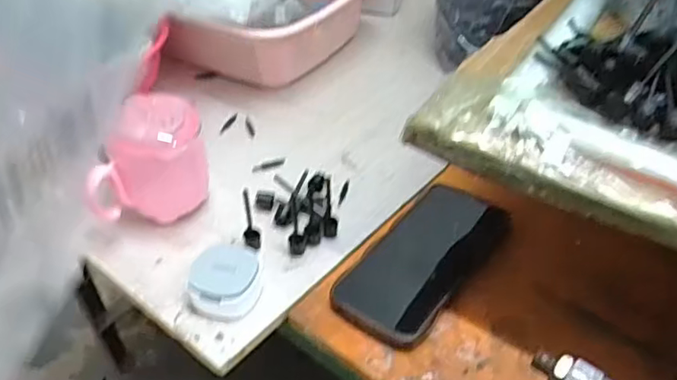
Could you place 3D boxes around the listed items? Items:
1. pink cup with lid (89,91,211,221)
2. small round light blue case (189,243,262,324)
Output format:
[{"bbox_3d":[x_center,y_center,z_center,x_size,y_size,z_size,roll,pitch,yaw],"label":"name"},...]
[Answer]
[{"bbox_3d":[-0.162,-0.019,0.518,0.099,0.103,0.072,-15,44,-14],"label":"pink cup with lid"},{"bbox_3d":[-0.088,0.073,0.467,0.049,0.034,0.051,-1,42,1],"label":"small round light blue case"}]

